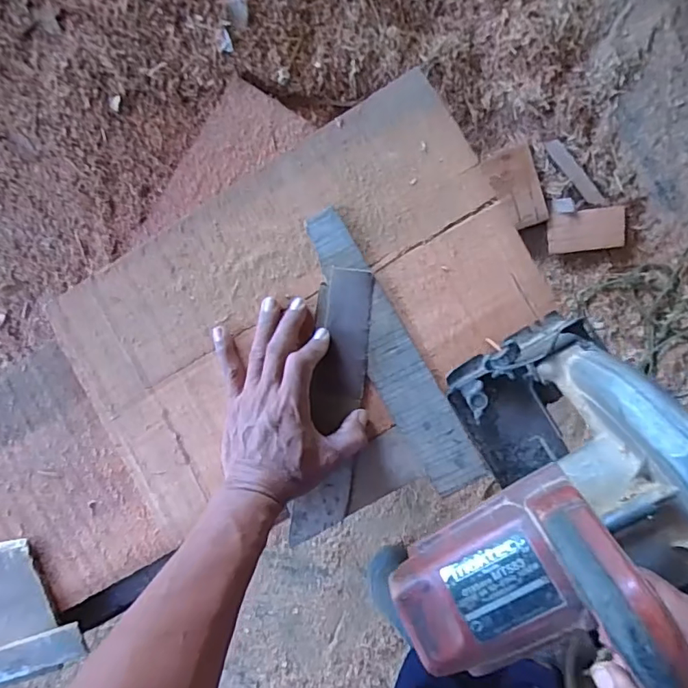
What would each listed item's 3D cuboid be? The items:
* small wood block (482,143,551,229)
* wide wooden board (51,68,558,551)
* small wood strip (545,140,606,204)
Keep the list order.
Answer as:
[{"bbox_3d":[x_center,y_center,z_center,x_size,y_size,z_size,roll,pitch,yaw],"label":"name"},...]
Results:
[{"bbox_3d":[0.295,-0.268,0.880,0.083,0.012,0.136,-18,88,9],"label":"small wood block"},{"bbox_3d":[-0.051,-0.031,0.455,0.401,0.017,0.238,-30,87,8],"label":"wide wooden board"},{"bbox_3d":[0.390,-0.289,0.867,0.025,0.004,0.134,-40,94,13],"label":"small wood strip"}]

